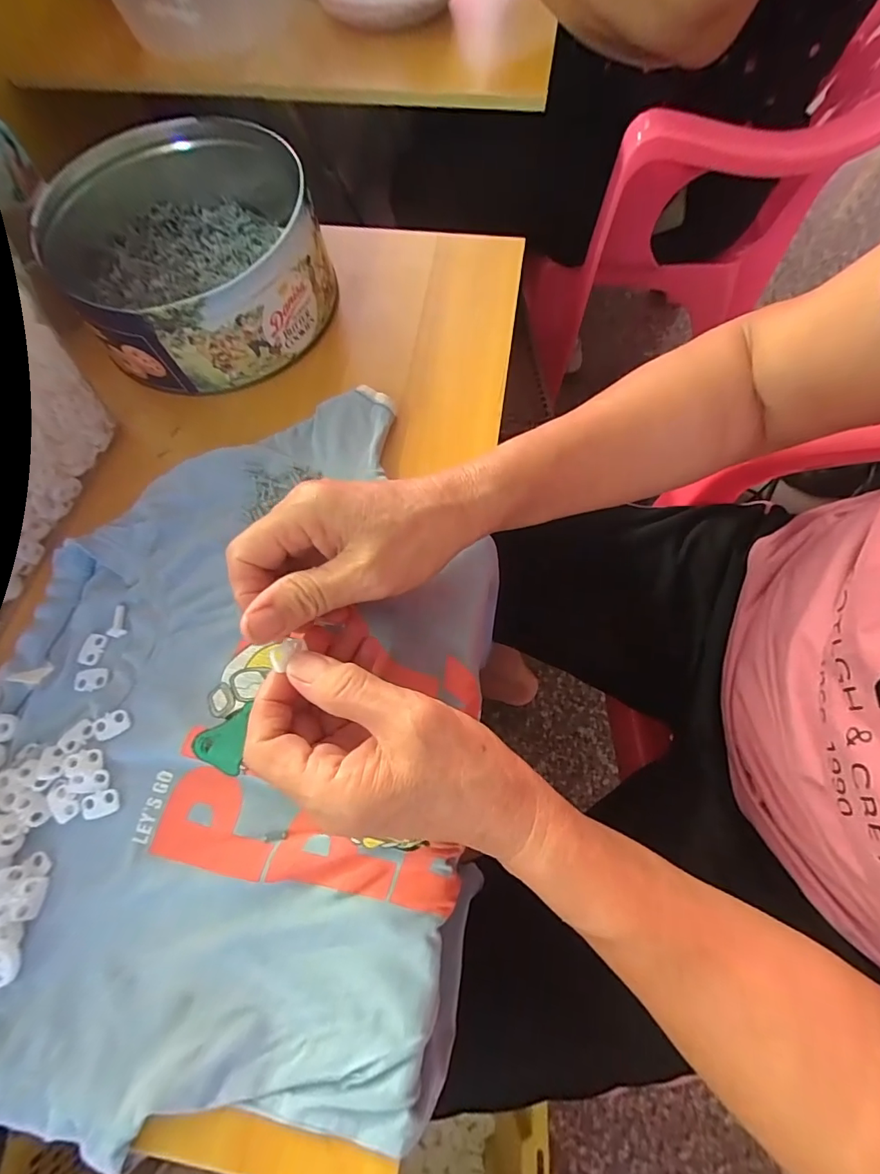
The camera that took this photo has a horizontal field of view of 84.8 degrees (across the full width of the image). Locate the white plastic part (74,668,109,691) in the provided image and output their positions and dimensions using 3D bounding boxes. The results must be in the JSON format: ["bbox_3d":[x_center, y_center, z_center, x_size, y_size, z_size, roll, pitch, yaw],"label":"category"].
[{"bbox_3d":[-0.203,0.054,0.280,0.020,0.004,0.013,-8,68,-1],"label":"white plastic part"}]

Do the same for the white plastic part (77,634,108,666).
[{"bbox_3d":[-0.207,0.037,0.286,0.014,0.004,0.019,10,69,6],"label":"white plastic part"}]

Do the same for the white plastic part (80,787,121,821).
[{"bbox_3d":[-0.180,0.115,0.255,0.018,0.004,0.013,-21,69,-6],"label":"white plastic part"}]

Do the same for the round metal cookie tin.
[{"bbox_3d":[-0.189,-0.265,0.367,0.189,0.070,0.231,-25,70,-8],"label":"round metal cookie tin"}]

